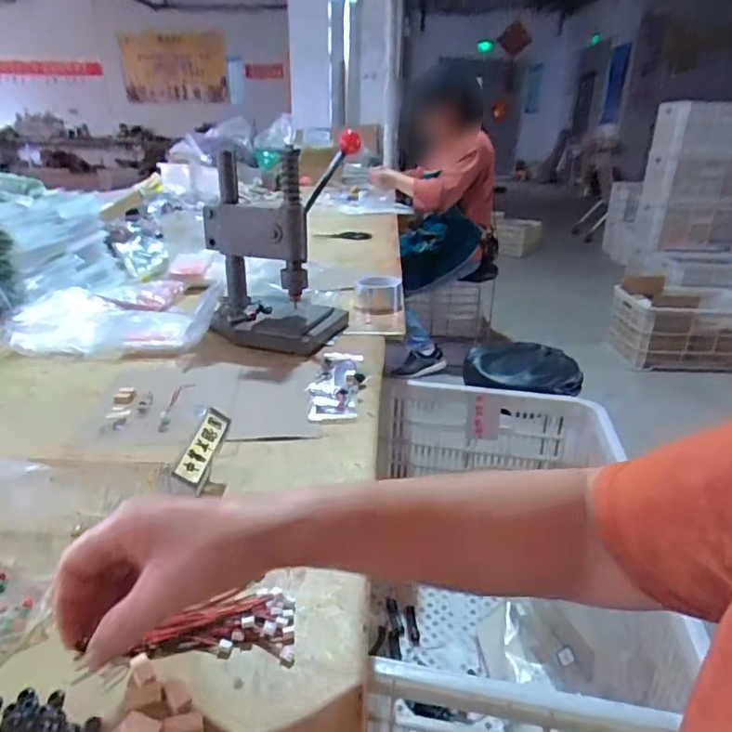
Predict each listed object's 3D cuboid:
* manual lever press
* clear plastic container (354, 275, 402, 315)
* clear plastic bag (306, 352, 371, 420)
[{"bbox_3d":[-0.147,-0.193,0.892,0.226,0.276,0.183,14,26,28],"label":"manual lever press"},{"bbox_3d":[0.023,-0.146,1.100,0.093,0.052,0.096,1,23,1],"label":"clear plastic container"},{"bbox_3d":[-0.037,0.019,0.757,0.073,0.016,0.201,3,23,5],"label":"clear plastic bag"}]

